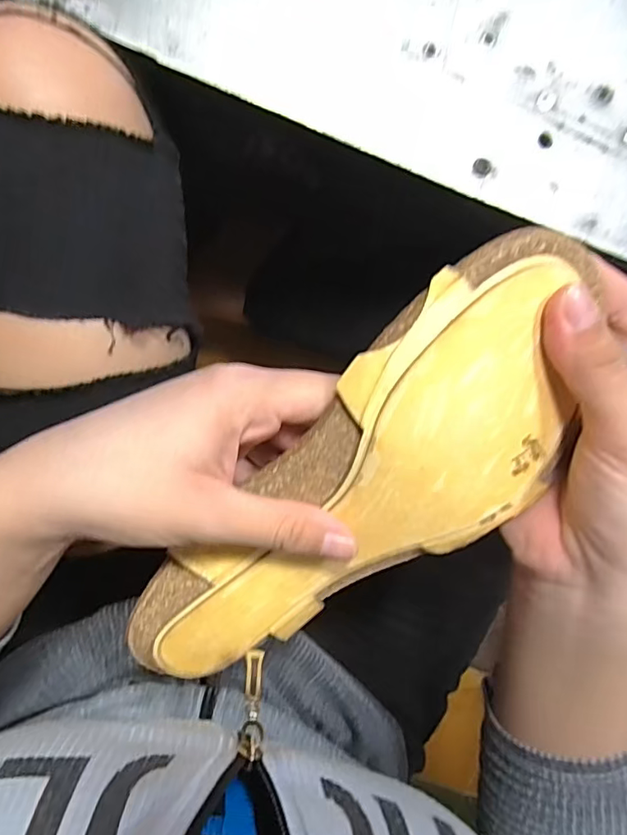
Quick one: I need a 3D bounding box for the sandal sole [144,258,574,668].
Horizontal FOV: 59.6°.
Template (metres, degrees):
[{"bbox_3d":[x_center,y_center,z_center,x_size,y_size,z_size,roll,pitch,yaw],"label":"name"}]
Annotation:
[{"bbox_3d":[0.021,0.037,0.217,0.082,0.023,0.215,37,111,-9],"label":"sandal sole"}]

